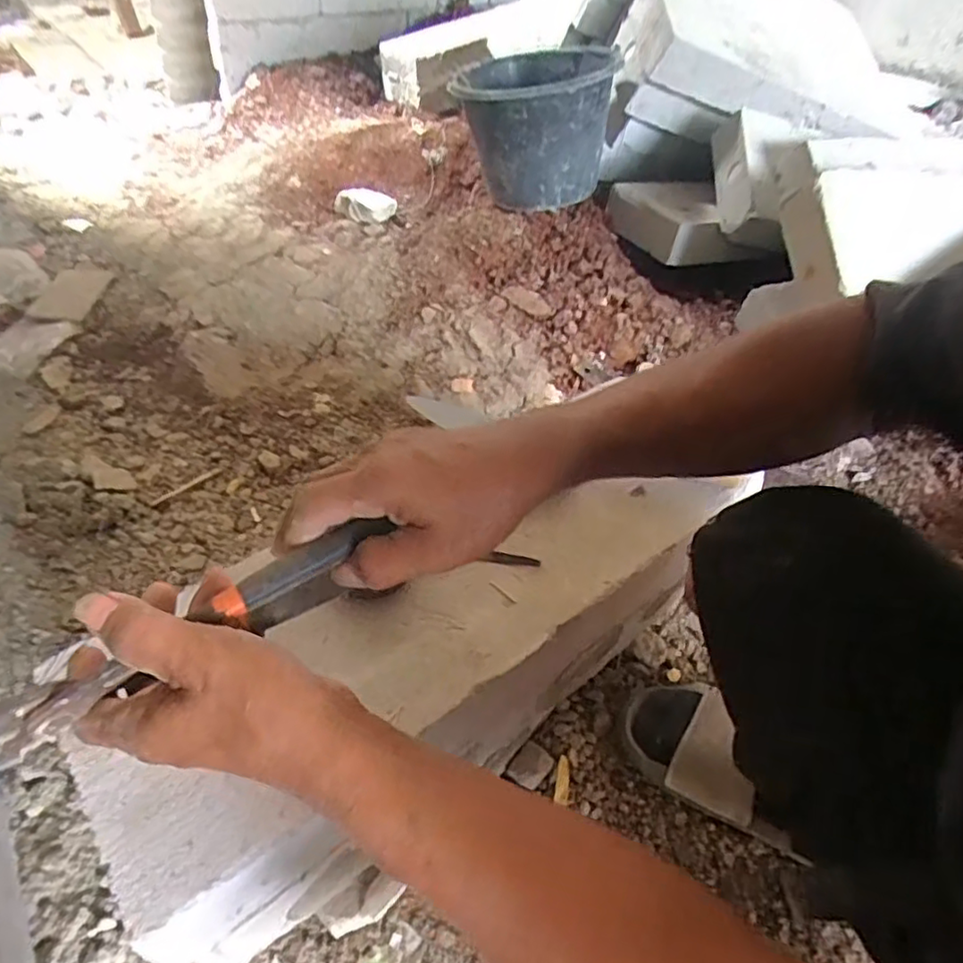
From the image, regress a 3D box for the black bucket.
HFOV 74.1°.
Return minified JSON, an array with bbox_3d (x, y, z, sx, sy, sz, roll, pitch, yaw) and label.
[{"bbox_3d":[0.085,-0.621,1.114,0.261,0.197,0.272,6,46,2],"label":"black bucket"}]

